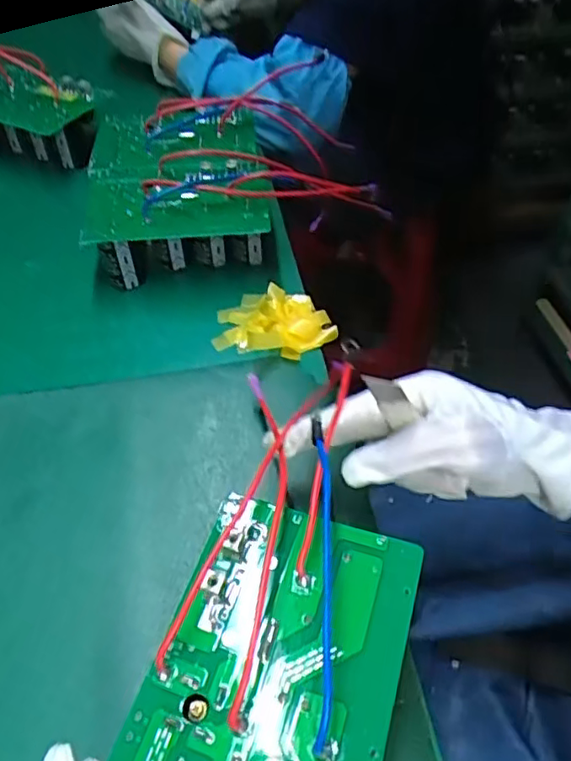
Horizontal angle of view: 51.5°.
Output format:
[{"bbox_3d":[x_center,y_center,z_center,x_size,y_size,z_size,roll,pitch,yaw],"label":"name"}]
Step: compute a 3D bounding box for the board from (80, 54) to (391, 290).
[{"bbox_3d":[-0.051,-0.189,0.561,0.254,0.069,0.203,-8,51,-8],"label":"board"}]

